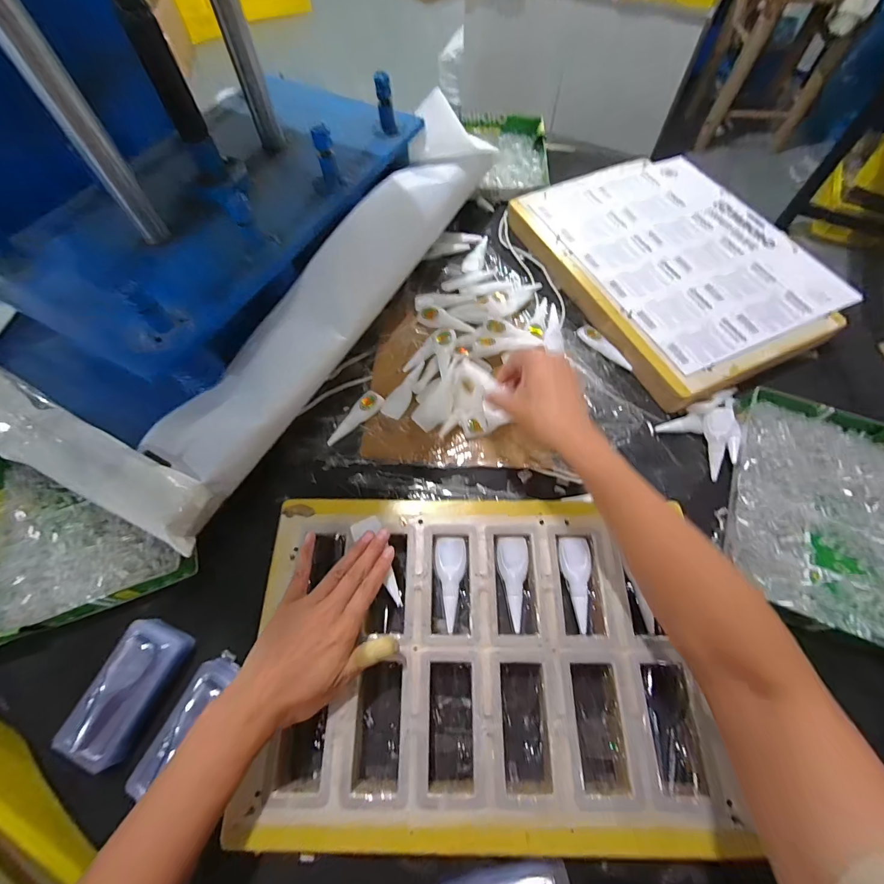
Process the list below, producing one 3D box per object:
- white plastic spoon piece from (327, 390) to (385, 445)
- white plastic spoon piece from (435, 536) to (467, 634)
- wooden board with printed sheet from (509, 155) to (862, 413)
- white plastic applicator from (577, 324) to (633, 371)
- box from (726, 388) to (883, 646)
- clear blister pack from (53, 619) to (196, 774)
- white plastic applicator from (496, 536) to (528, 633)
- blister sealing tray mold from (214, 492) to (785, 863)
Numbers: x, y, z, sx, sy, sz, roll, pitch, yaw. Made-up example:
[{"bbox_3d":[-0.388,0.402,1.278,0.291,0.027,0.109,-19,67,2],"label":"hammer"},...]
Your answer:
[{"bbox_3d":[-0.106,-0.027,0.497,0.027,0.006,0.086,37,76,-2],"label":"white plastic spoon piece"},{"bbox_3d":[0.010,0.137,0.394,0.031,0.006,0.085,-3,64,-1],"label":"white plastic spoon piece"},{"bbox_3d":[0.345,-0.271,0.594,0.333,0.031,0.409,-23,66,-10],"label":"wooden board with printed sheet"},{"bbox_3d":[0.223,-0.128,0.546,0.020,0.011,0.088,-41,70,-17],"label":"white plastic applicator"},{"bbox_3d":[0.429,0.075,0.434,0.207,0.040,0.251,19,66,10],"label":"box"},{"bbox_3d":[-0.286,0.225,0.364,0.056,0.028,0.111,20,66,10],"label":"clear blister pack"},{"bbox_3d":[0.070,0.136,0.394,0.030,0.004,0.085,0,64,1],"label":"white plastic applicator"},{"bbox_3d":[0.032,0.193,0.375,0.387,0.037,0.274,0,64,1],"label":"blister sealing tray mold"}]

